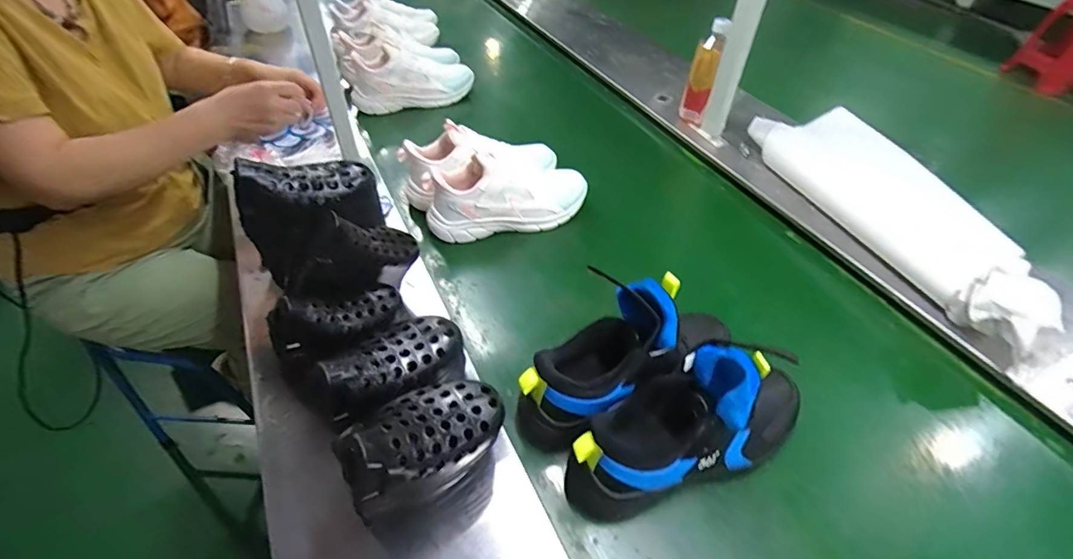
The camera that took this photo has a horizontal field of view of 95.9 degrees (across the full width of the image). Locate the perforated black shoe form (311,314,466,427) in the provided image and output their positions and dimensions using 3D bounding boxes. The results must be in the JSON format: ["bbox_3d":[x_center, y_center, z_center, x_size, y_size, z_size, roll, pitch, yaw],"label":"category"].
[{"bbox_3d":[-0.143,0.085,0.473,0.150,0.054,0.068,-22,49,-39],"label":"perforated black shoe form"}]

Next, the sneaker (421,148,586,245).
[{"bbox_3d":[-0.044,-0.139,0.783,0.267,0.125,0.093,-14,49,-14],"label":"sneaker"}]

